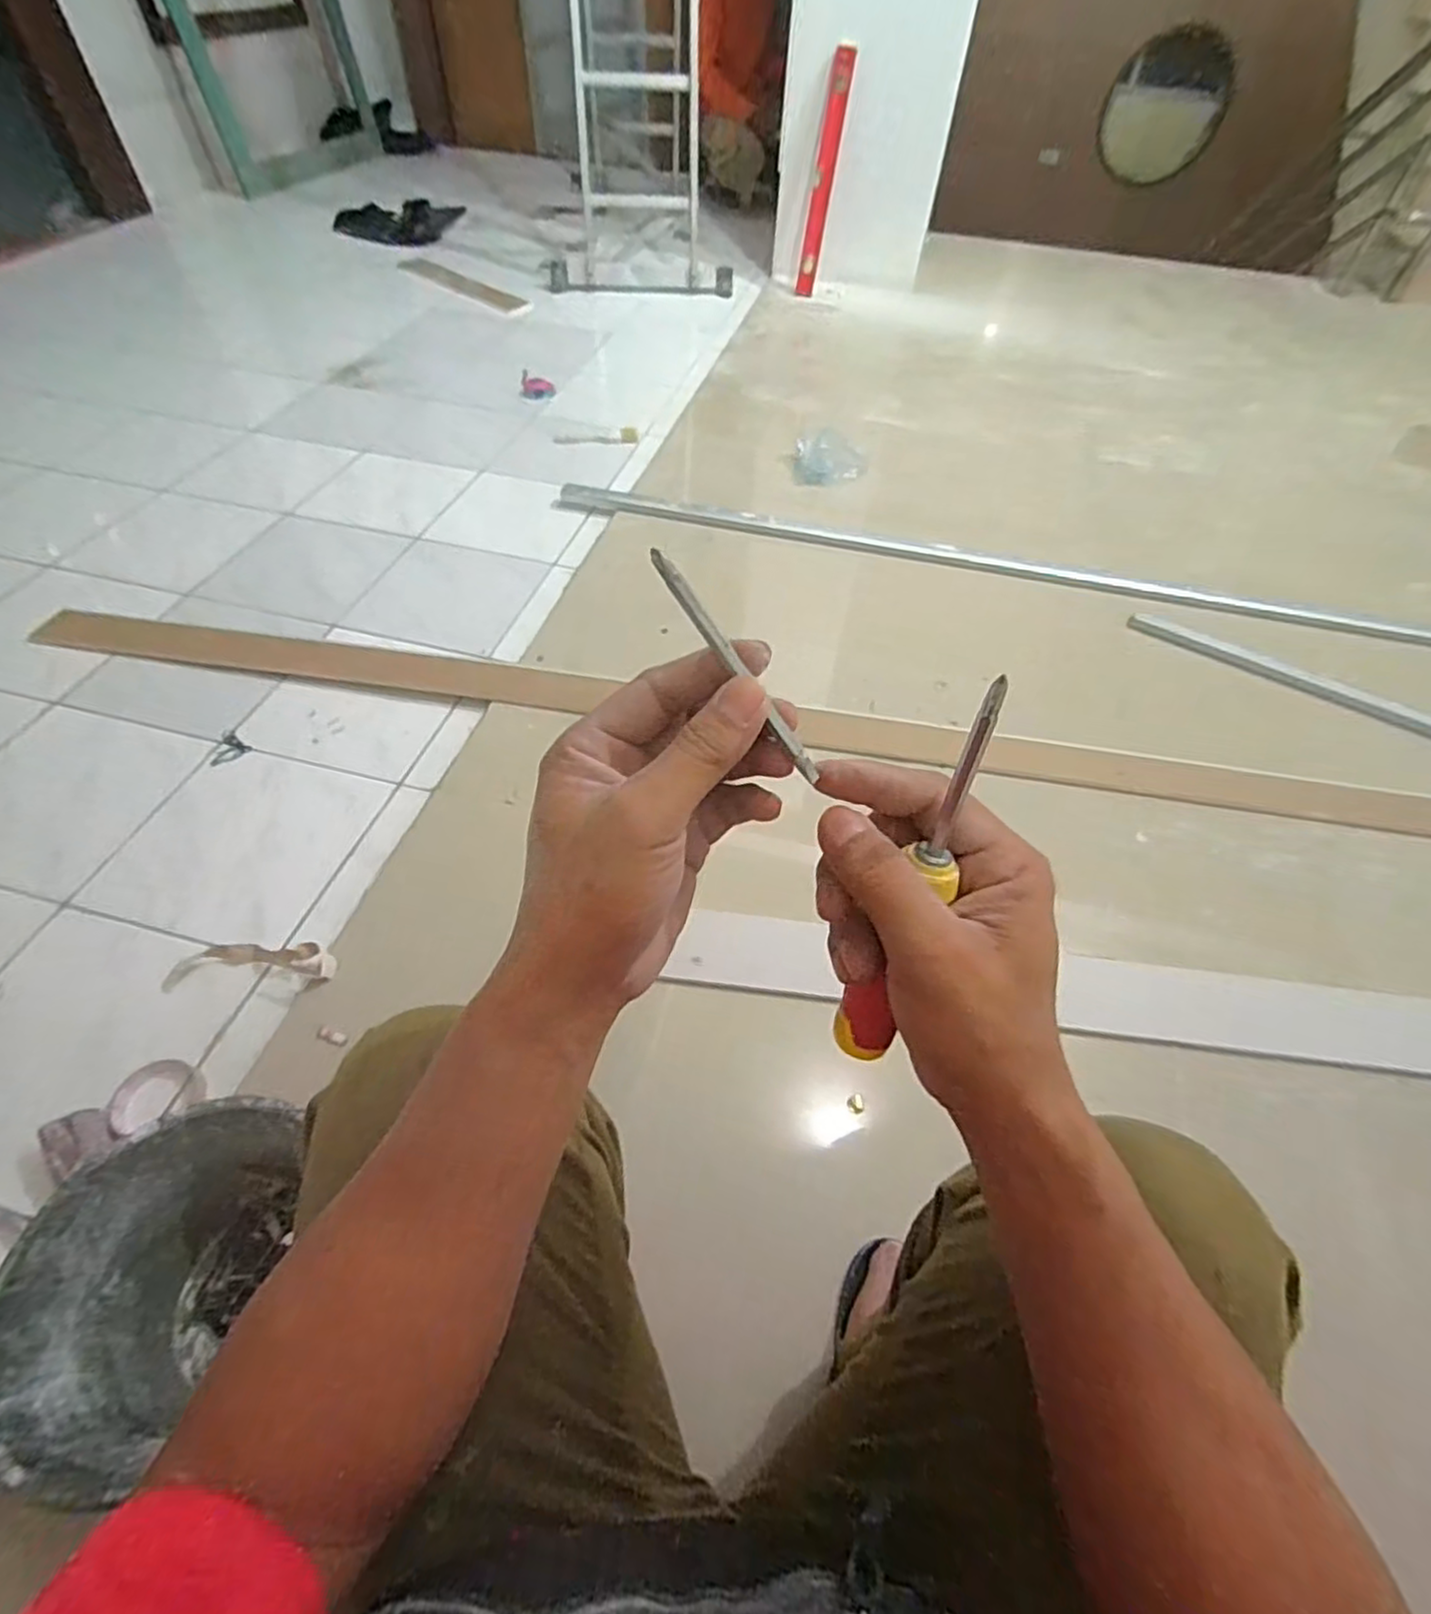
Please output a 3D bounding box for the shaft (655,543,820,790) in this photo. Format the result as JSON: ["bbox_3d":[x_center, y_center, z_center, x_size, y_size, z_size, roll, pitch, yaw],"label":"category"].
[{"bbox_3d":[0.008,-0.052,0.260,0.007,0.005,0.102,-39,96,-28],"label":"shaft"}]

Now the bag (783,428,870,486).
[{"bbox_3d":[0.274,-0.829,1.674,0.188,0.098,0.093,3,51,-1],"label":"bag"}]

